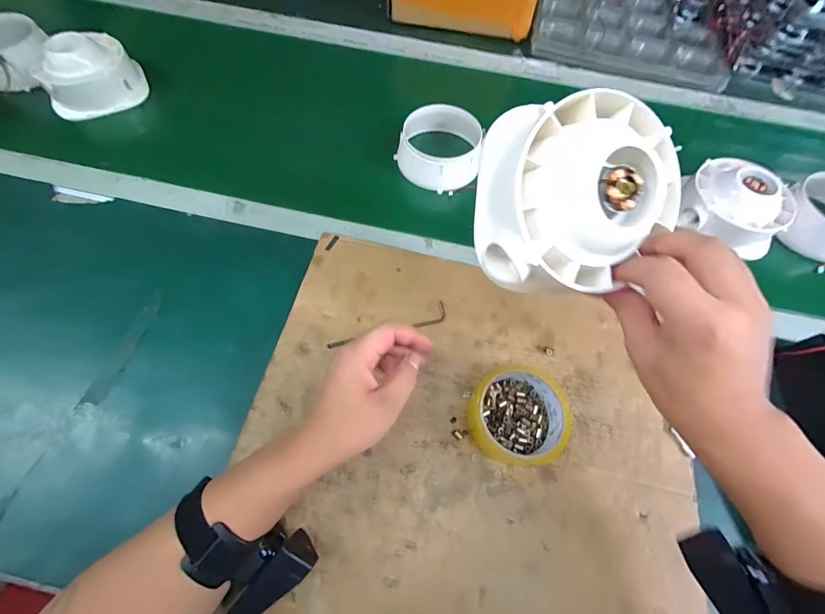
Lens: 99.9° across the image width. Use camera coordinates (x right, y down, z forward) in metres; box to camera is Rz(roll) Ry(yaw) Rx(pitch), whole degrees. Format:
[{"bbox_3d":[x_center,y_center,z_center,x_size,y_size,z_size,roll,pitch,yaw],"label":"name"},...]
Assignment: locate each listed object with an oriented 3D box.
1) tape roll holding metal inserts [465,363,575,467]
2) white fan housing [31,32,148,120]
[{"bbox_3d":[0.103,0.108,0.349,0.089,0.043,0.087,1,66,-2],"label":"tape roll holding metal inserts"},{"bbox_3d":[-0.507,-0.363,0.551,0.141,0.075,0.104,-38,73,-17],"label":"white fan housing"}]

